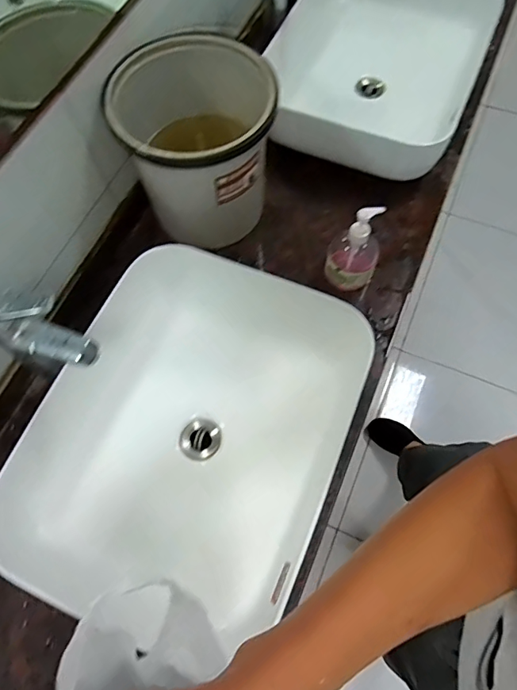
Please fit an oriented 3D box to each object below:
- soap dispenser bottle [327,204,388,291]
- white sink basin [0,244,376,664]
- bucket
[{"bbox_3d":[0.162,-0.164,0.785,0.079,0.185,0.076,0,65,1],"label":"soap dispenser bottle"},{"bbox_3d":[-0.096,0.123,0.664,0.425,0.119,0.510,22,68,11],"label":"white sink basin"},{"bbox_3d":[-0.099,-0.337,0.785,0.244,0.245,0.236,0,65,1],"label":"bucket"}]

